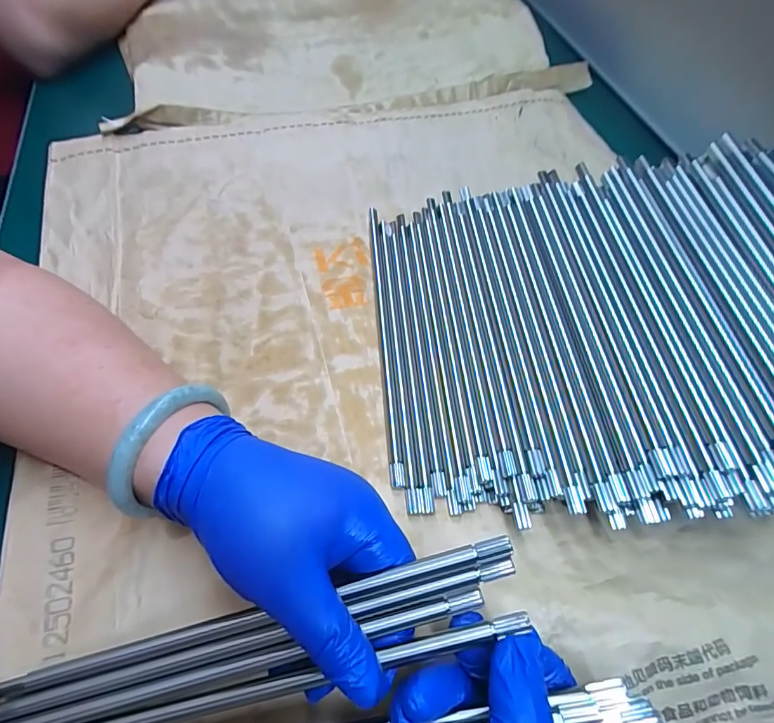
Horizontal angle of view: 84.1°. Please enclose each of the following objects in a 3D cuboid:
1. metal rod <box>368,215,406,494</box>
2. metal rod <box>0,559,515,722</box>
[{"bbox_3d":[-0.002,-0.025,0.313,0.008,0.012,0.235,-2,59,-5],"label":"metal rod"},{"bbox_3d":[-0.060,0.117,0.178,0.229,0.004,0.007,-18,61,5],"label":"metal rod"}]

